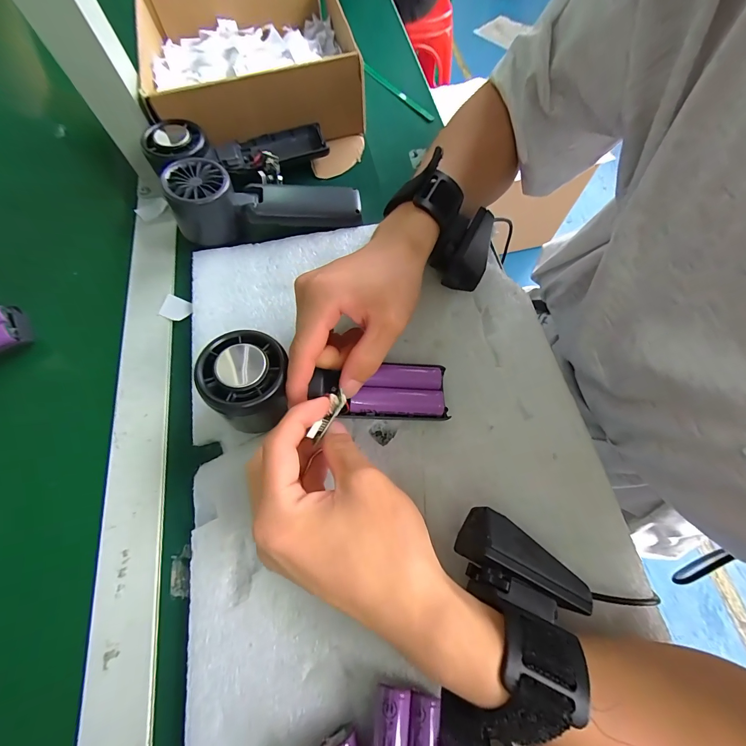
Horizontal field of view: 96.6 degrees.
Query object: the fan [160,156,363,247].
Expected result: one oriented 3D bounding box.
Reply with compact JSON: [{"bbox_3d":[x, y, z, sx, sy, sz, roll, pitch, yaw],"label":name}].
[{"bbox_3d":[-0.095,-0.157,0.296,0.164,0.050,0.051,-8,68,-2],"label":"fan"}]

